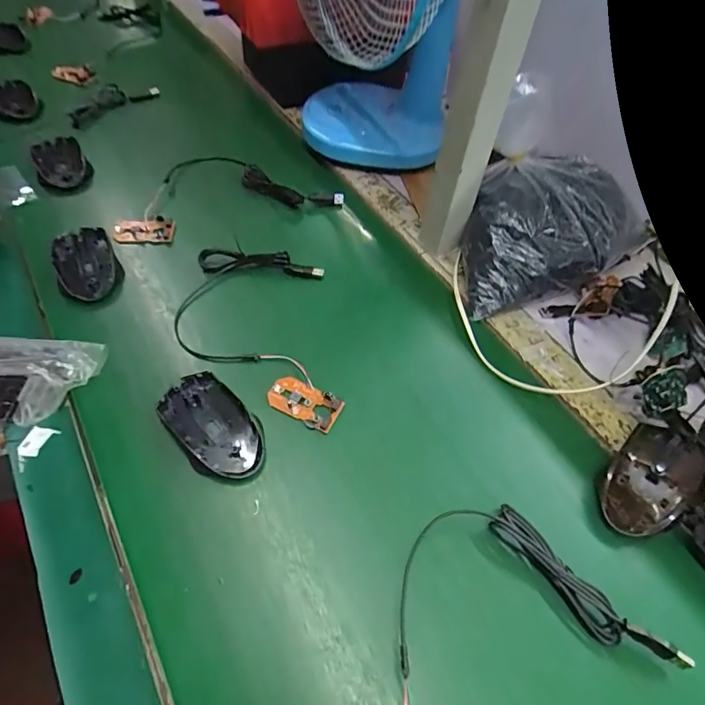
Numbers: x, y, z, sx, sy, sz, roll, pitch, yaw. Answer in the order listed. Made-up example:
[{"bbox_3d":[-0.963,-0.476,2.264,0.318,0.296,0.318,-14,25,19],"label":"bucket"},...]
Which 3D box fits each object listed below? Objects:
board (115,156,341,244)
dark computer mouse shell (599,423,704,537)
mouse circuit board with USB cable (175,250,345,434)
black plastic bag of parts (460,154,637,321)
[{"bbox_3d":[-0.168,-0.216,0.593,0.278,0.024,0.139,-17,57,-16],"label":"board"},{"bbox_3d":[0.261,0.107,0.389,0.118,0.041,0.071,-33,63,-26],"label":"dark computer mouse shell"},{"bbox_3d":[-0.102,-0.022,0.468,0.156,0.012,0.228,-5,54,-8],"label":"mouse circuit board with USB cable"},{"bbox_3d":[0.216,-0.148,0.535,0.220,0.083,0.169,-15,57,-16],"label":"black plastic bag of parts"}]

